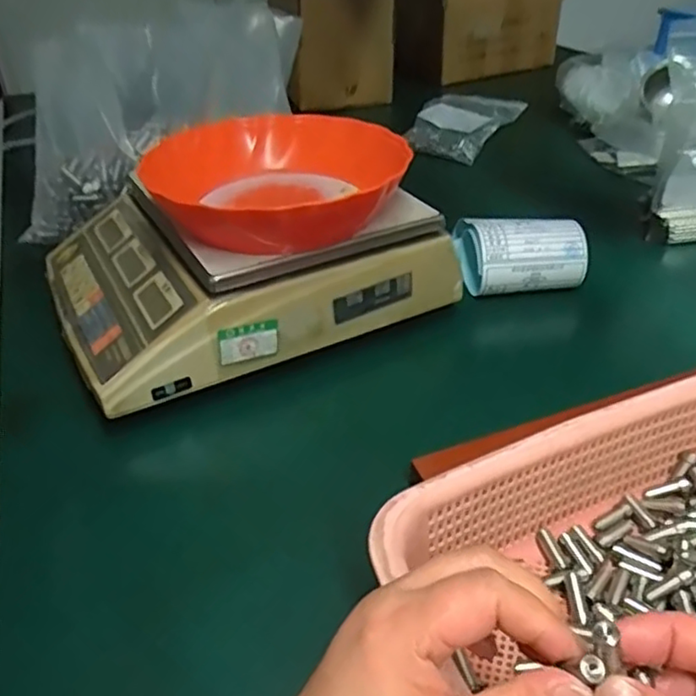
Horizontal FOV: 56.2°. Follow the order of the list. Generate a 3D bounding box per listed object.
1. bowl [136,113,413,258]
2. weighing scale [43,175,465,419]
[{"bbox_3d":[-0.057,-0.138,0.544,0.198,0.057,0.184,-2,35,2],"label":"bowl"},{"bbox_3d":[-0.112,-0.093,0.619,0.305,0.091,0.305,-20,39,-22],"label":"weighing scale"}]

